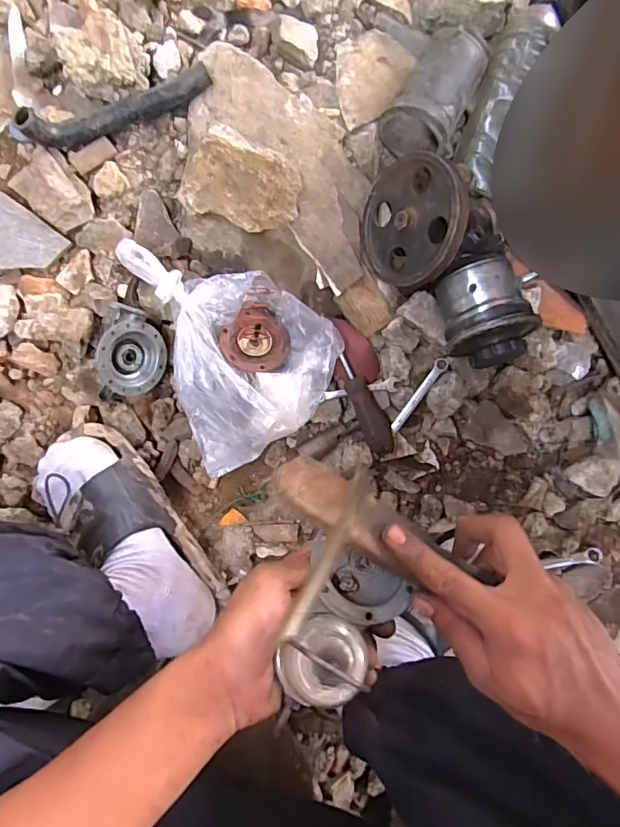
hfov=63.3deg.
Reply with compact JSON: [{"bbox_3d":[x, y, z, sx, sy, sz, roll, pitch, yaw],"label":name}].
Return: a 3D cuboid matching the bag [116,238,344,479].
[{"bbox_3d":[-0.072,-0.084,0.557,0.184,0.066,0.264,-21,94,-8],"label":"bag"}]

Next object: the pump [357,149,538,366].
[{"bbox_3d":[0.146,-0.152,0.536,0.163,0.133,0.201,1,88,-7],"label":"pump"}]

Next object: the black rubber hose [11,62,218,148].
[{"bbox_3d":[-0.205,-0.333,0.545,0.202,0.060,0.025,-25,94,-8],"label":"black rubber hose"}]

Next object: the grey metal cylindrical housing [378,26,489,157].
[{"bbox_3d":[0.142,-0.356,0.568,0.075,0.073,0.118,33,86,-8],"label":"grey metal cylindrical housing"}]

